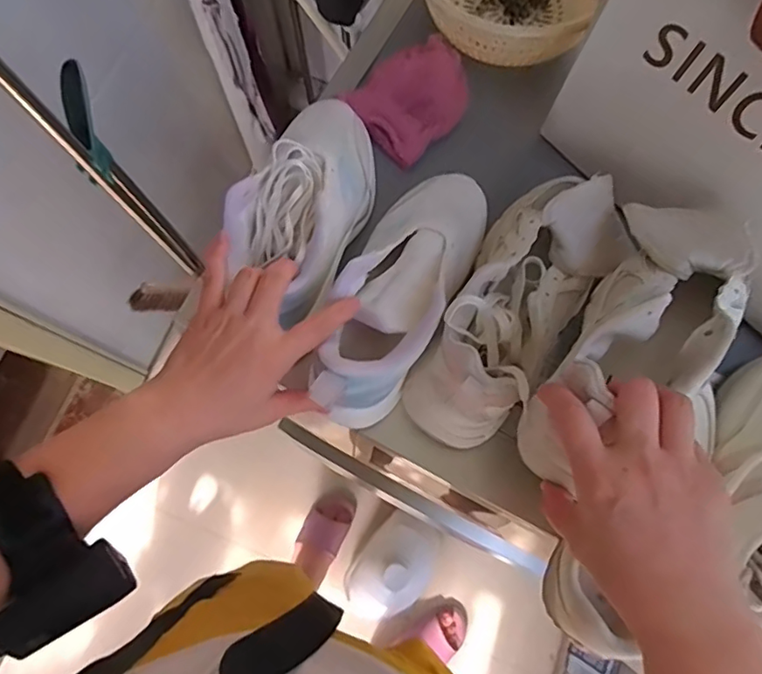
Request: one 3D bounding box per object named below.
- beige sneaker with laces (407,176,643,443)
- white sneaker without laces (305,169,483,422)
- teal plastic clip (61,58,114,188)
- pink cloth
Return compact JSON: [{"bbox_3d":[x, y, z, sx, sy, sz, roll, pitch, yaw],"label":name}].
[{"bbox_3d":[0.116,-0.027,0.467,0.100,0.090,0.244,32,78,8],"label":"beige sneaker with laces"},{"bbox_3d":[0.016,-0.038,0.475,0.087,0.083,0.235,24,69,6],"label":"white sneaker without laces"},{"bbox_3d":[-0.337,-0.245,0.633,0.027,0.060,0.136,-15,94,-4],"label":"teal plastic clip"},{"bbox_3d":[0.036,-0.244,0.570,0.122,0.026,0.091,-41,79,-9],"label":"pink cloth"}]

